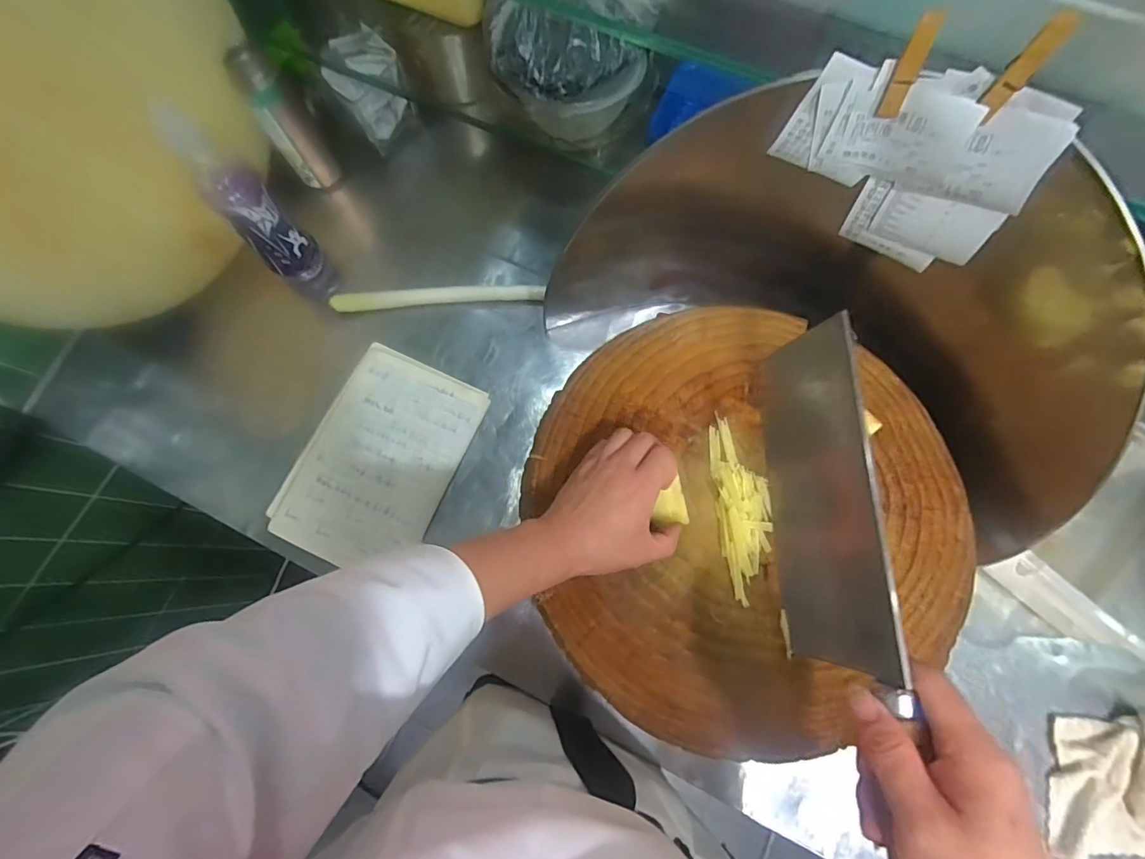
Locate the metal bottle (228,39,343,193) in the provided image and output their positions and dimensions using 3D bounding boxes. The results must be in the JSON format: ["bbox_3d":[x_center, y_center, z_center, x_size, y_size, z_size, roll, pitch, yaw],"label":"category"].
[{"bbox_3d":[-0.372,-0.396,0.655,0.058,0.185,0.052,-35,77,-8],"label":"metal bottle"}]

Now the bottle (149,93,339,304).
[{"bbox_3d":[-0.378,-0.254,0.600,0.070,0.261,0.062,43,80,11],"label":"bottle"}]

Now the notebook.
[{"bbox_3d":[-0.235,0.035,0.605,0.181,0.024,0.255,23,76,7],"label":"notebook"}]

